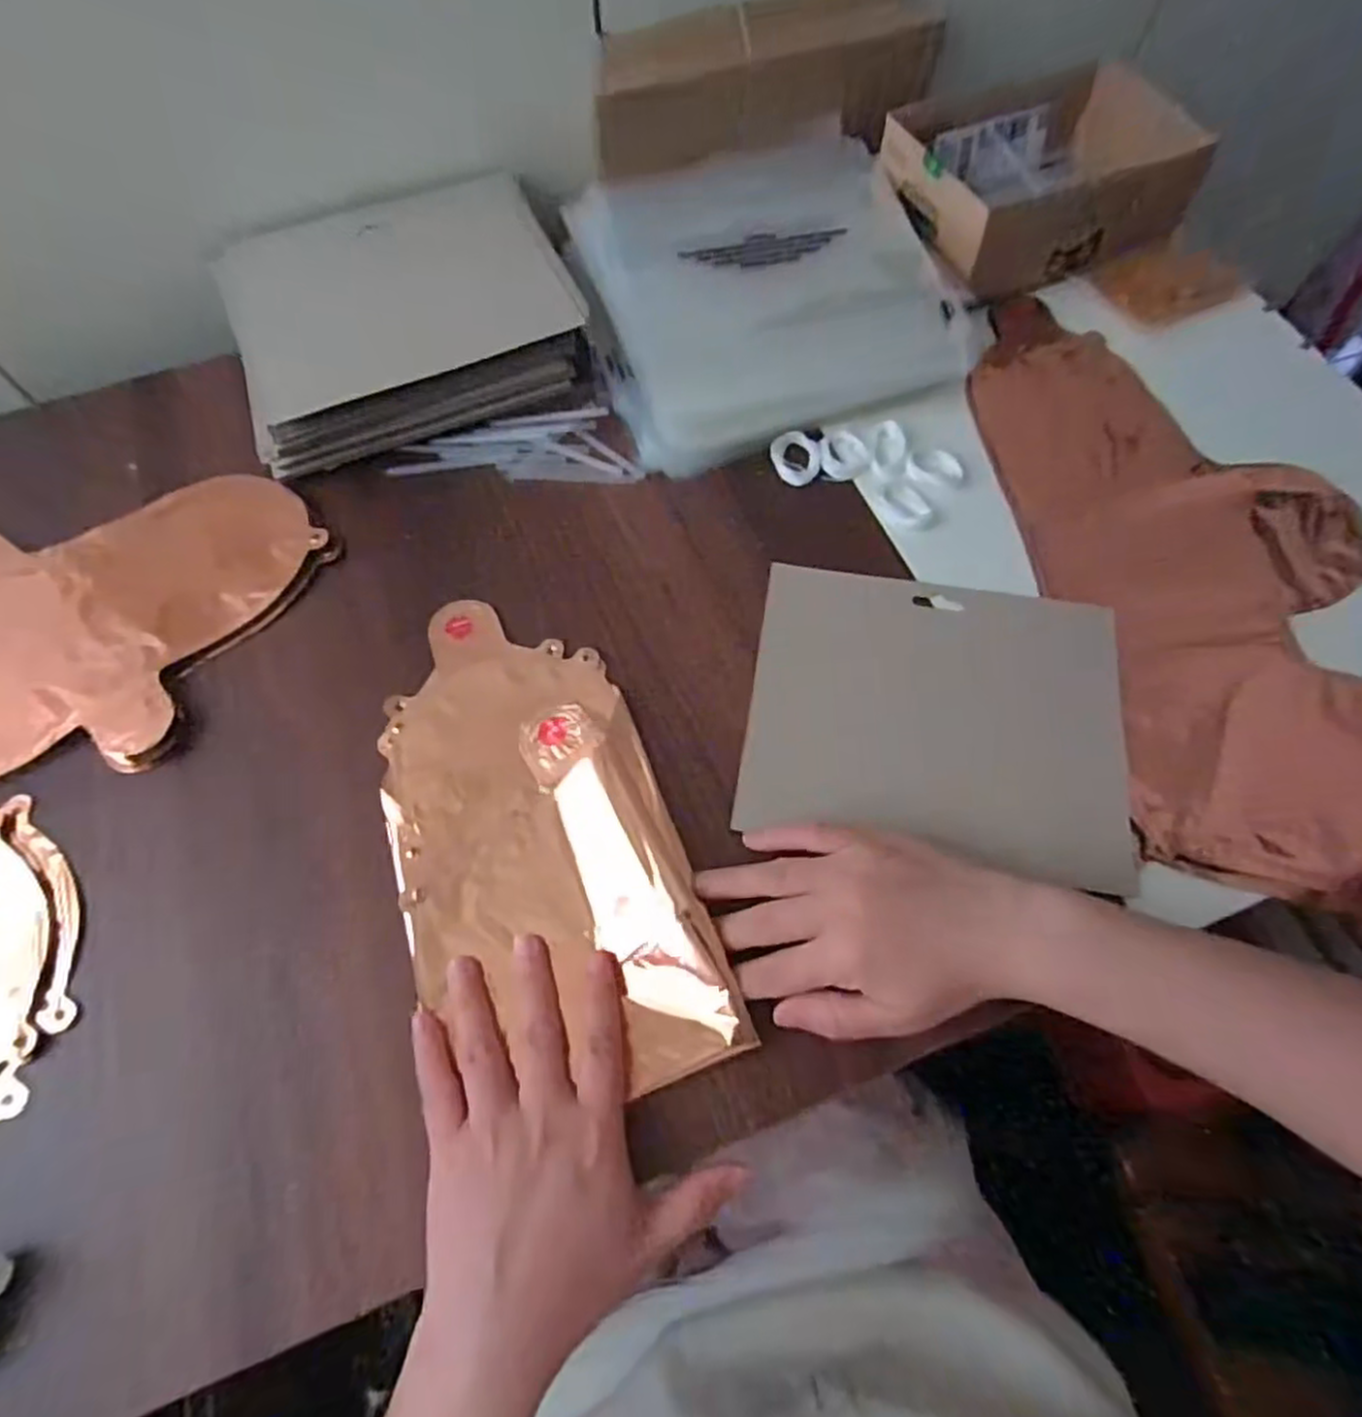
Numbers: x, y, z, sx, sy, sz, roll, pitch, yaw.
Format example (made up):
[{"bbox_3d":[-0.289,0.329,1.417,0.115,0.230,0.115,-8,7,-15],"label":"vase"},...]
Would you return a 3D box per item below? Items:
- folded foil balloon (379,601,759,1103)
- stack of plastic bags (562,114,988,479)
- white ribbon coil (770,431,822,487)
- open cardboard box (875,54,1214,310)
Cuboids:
[{"bbox_3d":[-0.075,0.056,0.373,0.134,0.012,0.261,-18,66,-8],"label":"folded foil balloon"},{"bbox_3d":[0.052,-0.283,0.507,0.234,0.051,0.225,-18,66,-8],"label":"stack of plastic bags"},{"bbox_3d":[0.073,-0.158,0.471,0.029,0.008,0.037,-16,65,-7],"label":"white ribbon coil"},{"bbox_3d":[0.245,-0.368,0.527,0.189,0.062,0.147,-19,66,-8],"label":"open cardboard box"}]

